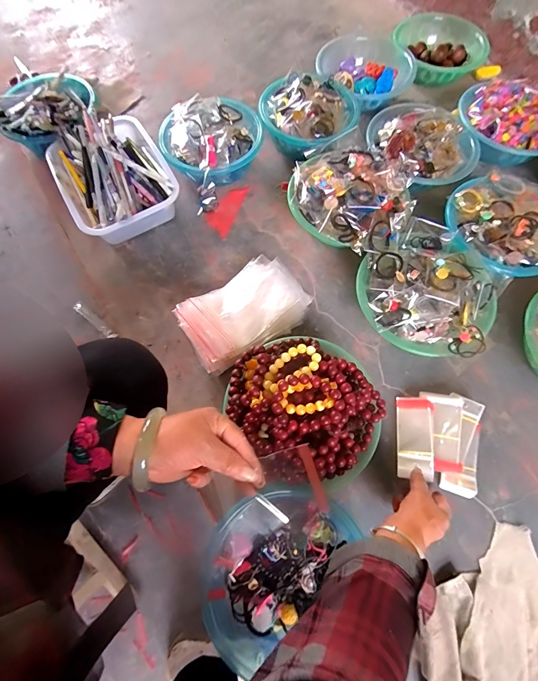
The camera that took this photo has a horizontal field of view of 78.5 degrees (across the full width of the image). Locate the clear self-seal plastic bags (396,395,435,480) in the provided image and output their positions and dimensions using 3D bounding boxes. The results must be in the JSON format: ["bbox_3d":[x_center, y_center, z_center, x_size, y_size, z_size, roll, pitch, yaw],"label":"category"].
[{"bbox_3d":[0.242,0.158,0.545,0.055,0.009,0.131,-2,65,24],"label":"clear self-seal plastic bags"}]

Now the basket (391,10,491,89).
[{"bbox_3d":[0.434,-0.765,0.860,0.239,0.061,0.216,-14,71,-6],"label":"basket"}]

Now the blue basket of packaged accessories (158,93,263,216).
[{"bbox_3d":[-0.112,-0.426,0.729,0.215,0.093,0.229,0,70,0],"label":"blue basket of packaged accessories"}]

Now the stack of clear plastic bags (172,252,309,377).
[{"bbox_3d":[-0.041,-0.052,0.606,0.240,0.068,0.146,-39,75,-13],"label":"stack of clear plastic bags"}]

